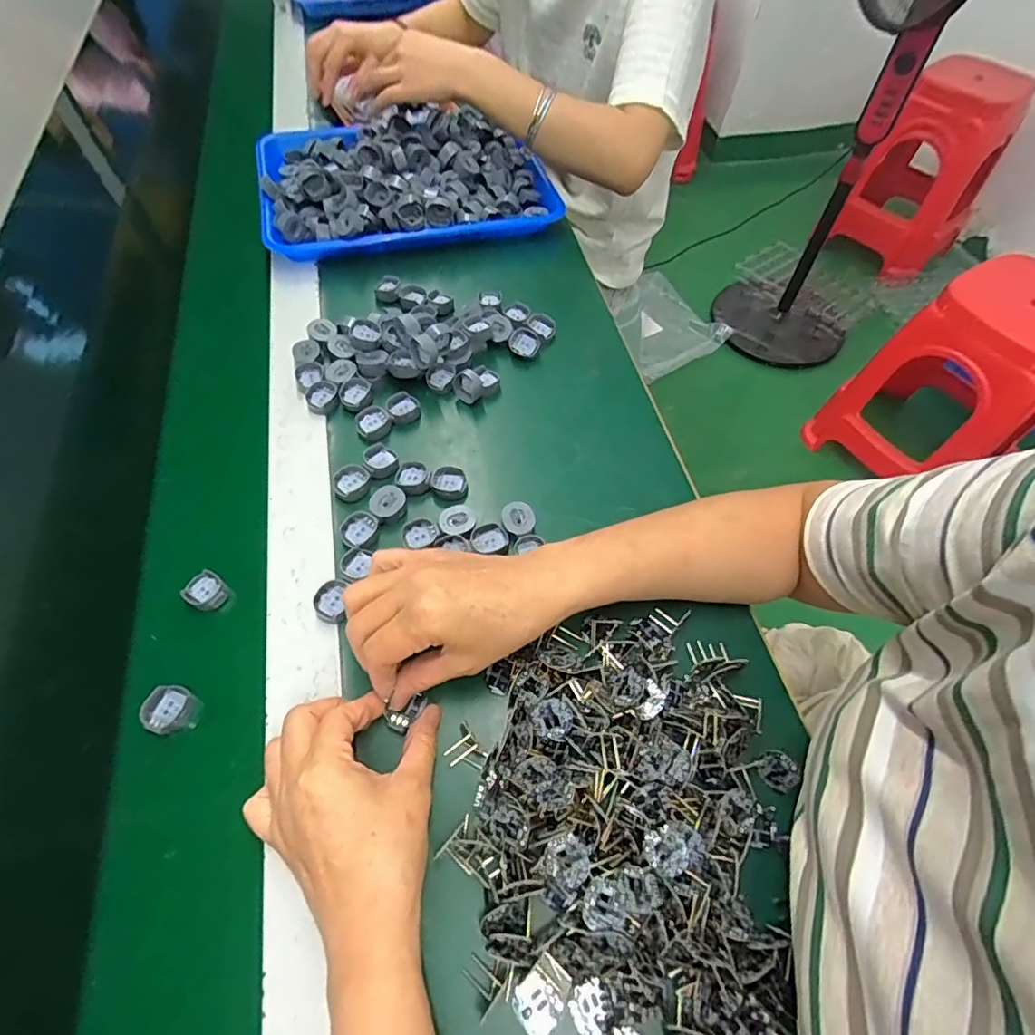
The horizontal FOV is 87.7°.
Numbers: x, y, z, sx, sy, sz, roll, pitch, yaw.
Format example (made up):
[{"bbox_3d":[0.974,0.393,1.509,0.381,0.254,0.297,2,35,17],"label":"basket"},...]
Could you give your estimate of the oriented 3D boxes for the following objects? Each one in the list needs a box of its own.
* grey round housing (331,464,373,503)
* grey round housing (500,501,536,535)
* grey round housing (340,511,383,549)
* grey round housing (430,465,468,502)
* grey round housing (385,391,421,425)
[{"bbox_3d":[-0.135,-0.027,0.439,0.032,0.011,0.030,1,61,-1],"label":"grey round housing"},{"bbox_3d":[0.000,0.003,0.426,0.026,0.016,0.027,1,61,-1],"label":"grey round housing"},{"bbox_3d":[-0.122,0.010,0.417,0.029,0.009,0.027,1,61,-1],"label":"grey round housing"},{"bbox_3d":[-0.056,-0.028,0.442,0.029,0.011,0.027,1,61,-1],"label":"grey round housing"},{"bbox_3d":[-0.102,-0.098,0.483,0.029,0.012,0.030,1,61,-1],"label":"grey round housing"}]

